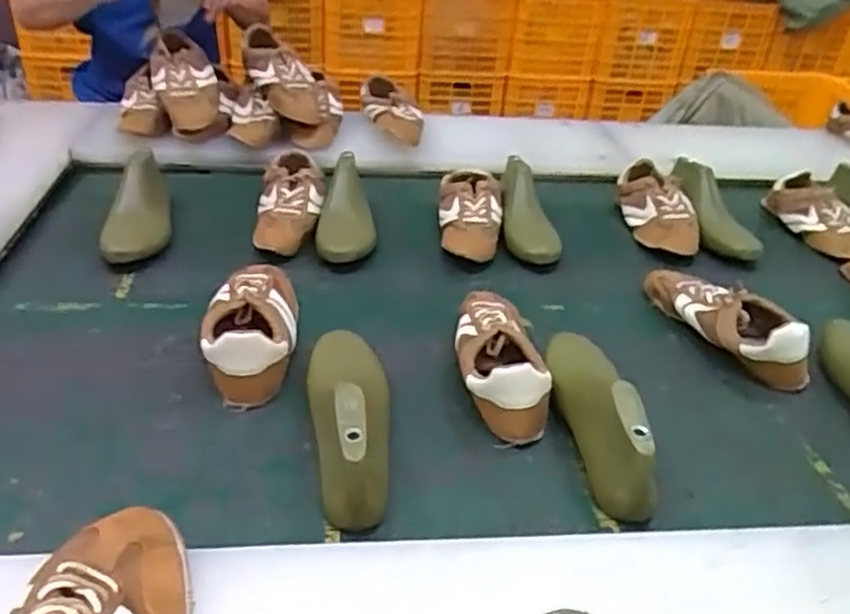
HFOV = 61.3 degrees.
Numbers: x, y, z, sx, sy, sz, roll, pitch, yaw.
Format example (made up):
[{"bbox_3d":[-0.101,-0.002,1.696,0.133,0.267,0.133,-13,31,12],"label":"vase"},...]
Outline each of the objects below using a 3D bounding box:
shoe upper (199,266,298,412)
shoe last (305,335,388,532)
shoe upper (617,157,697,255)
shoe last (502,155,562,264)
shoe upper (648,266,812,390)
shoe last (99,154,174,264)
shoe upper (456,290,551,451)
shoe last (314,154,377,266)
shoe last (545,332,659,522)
[{"bbox_3d":[-0.205,0.015,0.853,0.101,0.068,0.224,0,34,-5],"label":"shoe upper"},{"bbox_3d":[-0.076,0.094,0.738,0.084,0.095,0.251,-4,35,-11],"label":"shoe last"},{"bbox_3d":[0.404,-0.165,1.247,0.101,0.072,0.248,-5,48,-12],"label":"shoe upper"},{"bbox_3d":[0.157,-0.158,1.154,0.070,0.068,0.205,-5,55,-12],"label":"shoe last"},{"bbox_3d":[0.395,0.007,0.966,0.089,0.078,0.276,-10,36,-19],"label":"shoe upper"},{"bbox_3d":[-0.432,-0.158,1.077,0.087,0.072,0.246,-7,35,-15],"label":"shoe last"},{"bbox_3d":[0.085,0.054,0.843,0.094,0.078,0.221,0,34,-5],"label":"shoe upper"},{"bbox_3d":[-0.131,-0.153,1.127,0.089,0.083,0.225,-3,34,-9],"label":"shoe last"},{"bbox_3d":[0.182,0.105,0.769,0.066,0.100,0.241,-1,34,-6],"label":"shoe last"}]

